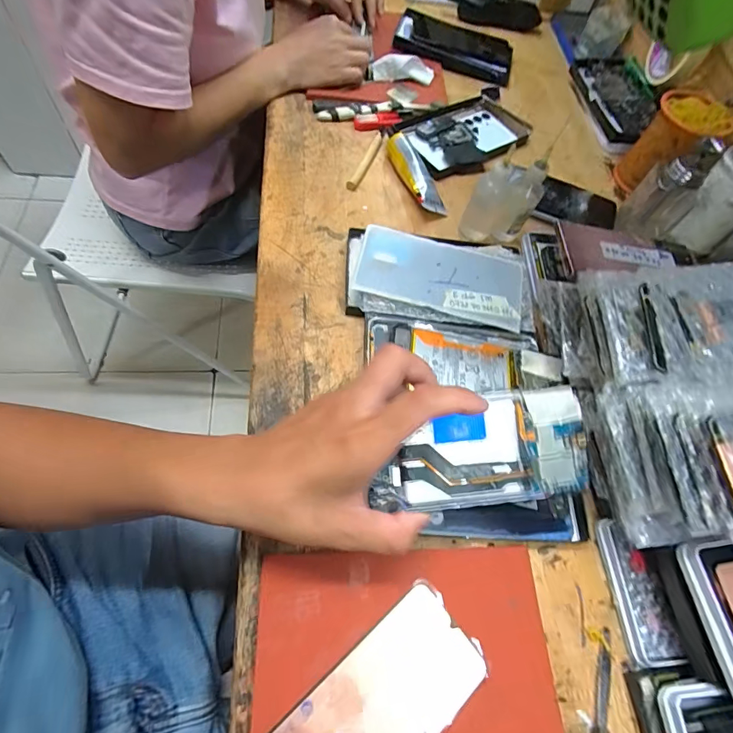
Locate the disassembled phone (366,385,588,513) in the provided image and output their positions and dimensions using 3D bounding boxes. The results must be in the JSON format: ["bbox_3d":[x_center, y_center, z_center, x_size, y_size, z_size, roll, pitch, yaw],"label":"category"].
[{"bbox_3d":[0.077,0.056,0.282,0.147,0.011,0.071,-5,85,-8],"label":"disassembled phone"}]

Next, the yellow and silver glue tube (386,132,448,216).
[{"bbox_3d":[0.058,-0.233,0.510,0.033,0.041,0.113,-21,66,-12],"label":"yellow and silver glue tube"}]

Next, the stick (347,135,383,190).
[{"bbox_3d":[0.000,-0.253,0.530,0.013,0.012,0.110,22,62,4],"label":"stick"}]

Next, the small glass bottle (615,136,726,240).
[{"bbox_3d":[0.349,-0.204,0.489,0.060,0.116,0.044,33,61,8],"label":"small glass bottle"}]

